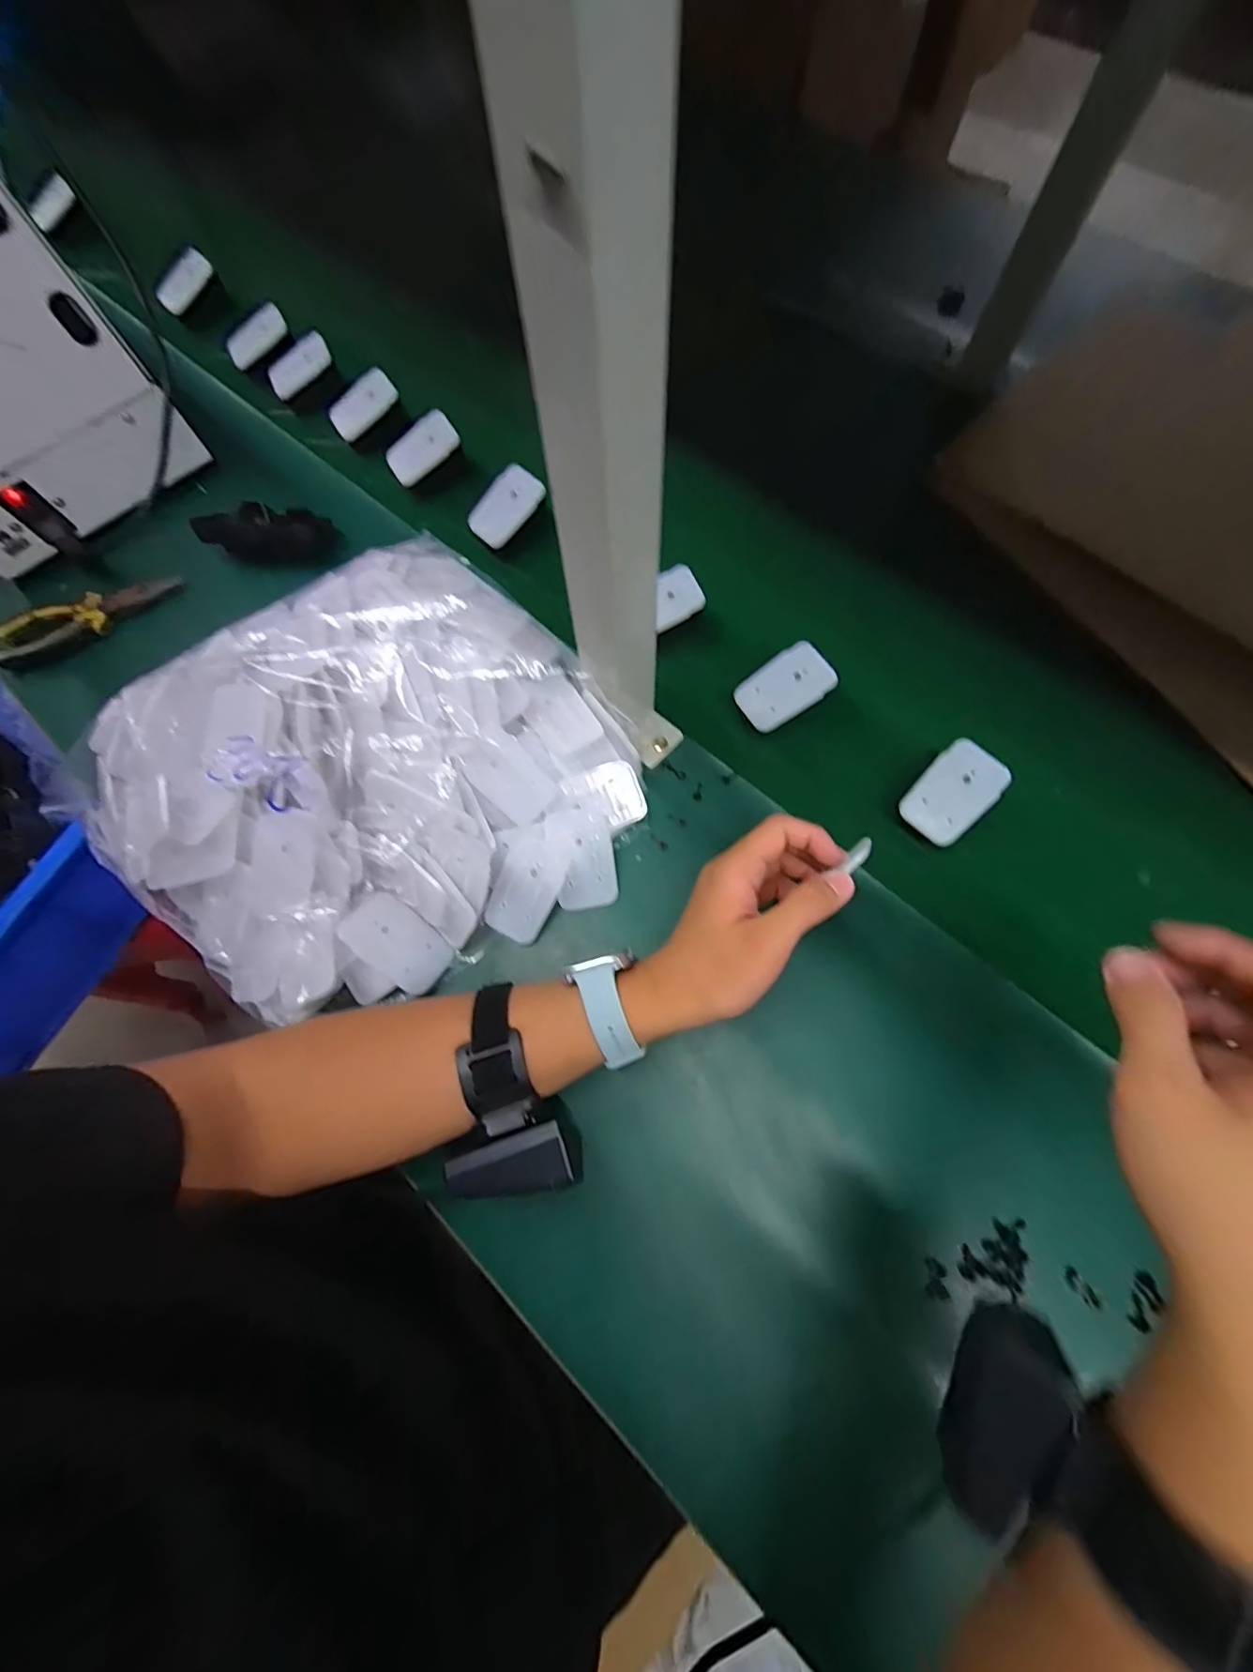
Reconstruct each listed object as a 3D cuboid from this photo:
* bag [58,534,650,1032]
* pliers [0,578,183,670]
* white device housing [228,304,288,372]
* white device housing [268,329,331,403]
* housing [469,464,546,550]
[{"bbox_3d":[-0.177,-0.035,0.379,0.322,0.091,0.314,-39,75,-10],"label":"bag"},{"bbox_3d":[-0.470,-0.190,0.484,0.157,0.013,0.046,-19,72,-4],"label":"pliers"},{"bbox_3d":[-0.388,-0.518,0.577,0.081,0.024,0.019,-11,70,26],"label":"white device housing"},{"bbox_3d":[-0.341,-0.481,0.569,0.096,0.027,0.022,0,69,33],"label":"white device housing"},{"bbox_3d":[-0.107,-0.291,0.486,0.069,0.009,0.043,-40,101,16],"label":"housing"}]

